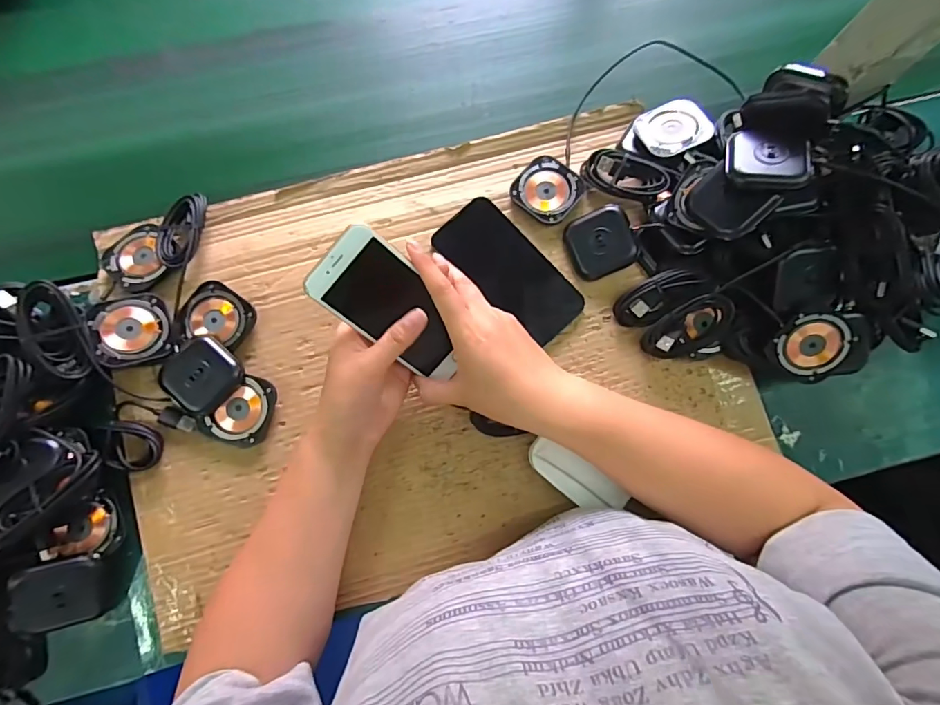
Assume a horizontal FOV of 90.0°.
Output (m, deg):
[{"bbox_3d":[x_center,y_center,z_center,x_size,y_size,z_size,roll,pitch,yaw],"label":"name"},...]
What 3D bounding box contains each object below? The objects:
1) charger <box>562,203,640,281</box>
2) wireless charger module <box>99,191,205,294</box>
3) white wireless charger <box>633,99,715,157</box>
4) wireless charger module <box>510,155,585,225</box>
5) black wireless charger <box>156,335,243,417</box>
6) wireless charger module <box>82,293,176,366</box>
[{"bbox_3d":[0.120,-0.102,0.432,0.055,0.021,0.059,-23,84,-5],"label":"charger"},{"bbox_3d":[-0.279,-0.097,0.422,0.101,0.021,0.062,-31,85,-6],"label":"wireless charger module"},{"bbox_3d":[0.192,-0.212,0.443,0.060,0.004,0.067,-20,59,9],"label":"white wireless charger"},{"bbox_3d":[0.073,-0.154,0.444,0.057,0.007,0.057,39,83,3],"label":"wireless charger module"},{"bbox_3d":[-0.228,0.018,0.398,0.056,0.013,0.057,43,83,4],"label":"black wireless charger"},{"bbox_3d":[-0.288,-0.020,0.400,0.055,0.011,0.061,-18,77,-30],"label":"wireless charger module"}]

